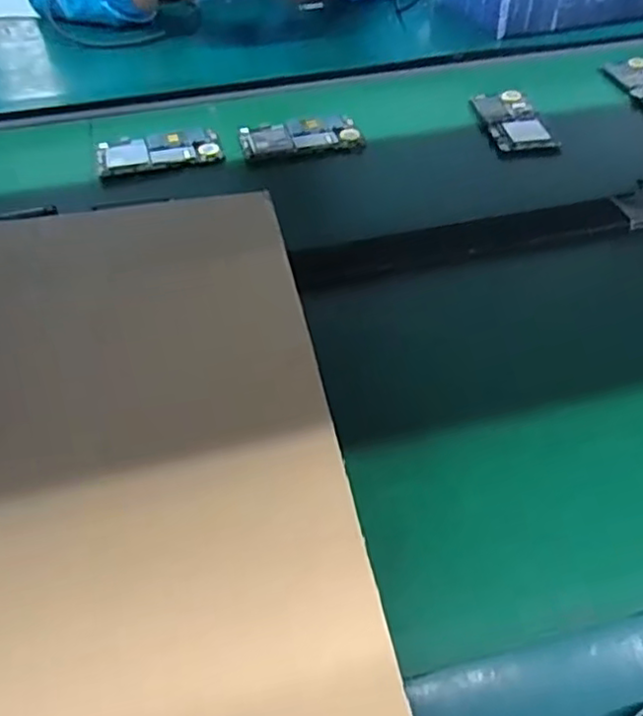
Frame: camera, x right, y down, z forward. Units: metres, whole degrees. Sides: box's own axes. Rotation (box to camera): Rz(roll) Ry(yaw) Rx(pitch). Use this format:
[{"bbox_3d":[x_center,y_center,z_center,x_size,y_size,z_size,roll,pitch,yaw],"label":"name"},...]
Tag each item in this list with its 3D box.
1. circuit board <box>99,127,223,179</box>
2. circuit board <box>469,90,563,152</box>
[{"bbox_3d":[-0.163,-0.209,0.650,0.120,0.009,0.069,-13,47,-10],"label":"circuit board"},{"bbox_3d":[0.204,-0.258,0.685,0.062,0.008,0.115,-8,47,-5],"label":"circuit board"}]

